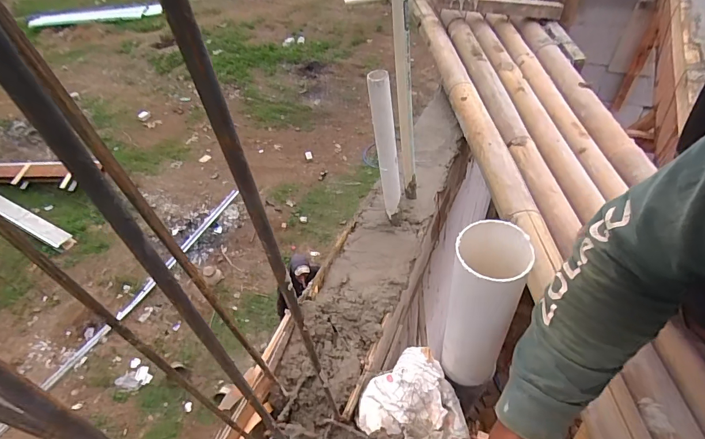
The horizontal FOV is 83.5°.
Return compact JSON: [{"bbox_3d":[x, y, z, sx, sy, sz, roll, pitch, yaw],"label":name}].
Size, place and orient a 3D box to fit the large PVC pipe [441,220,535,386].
[{"bbox_3d":[0.156,0.117,0.490,0.076,0.276,0.078,13,51,17],"label":"large PVC pipe"}]

